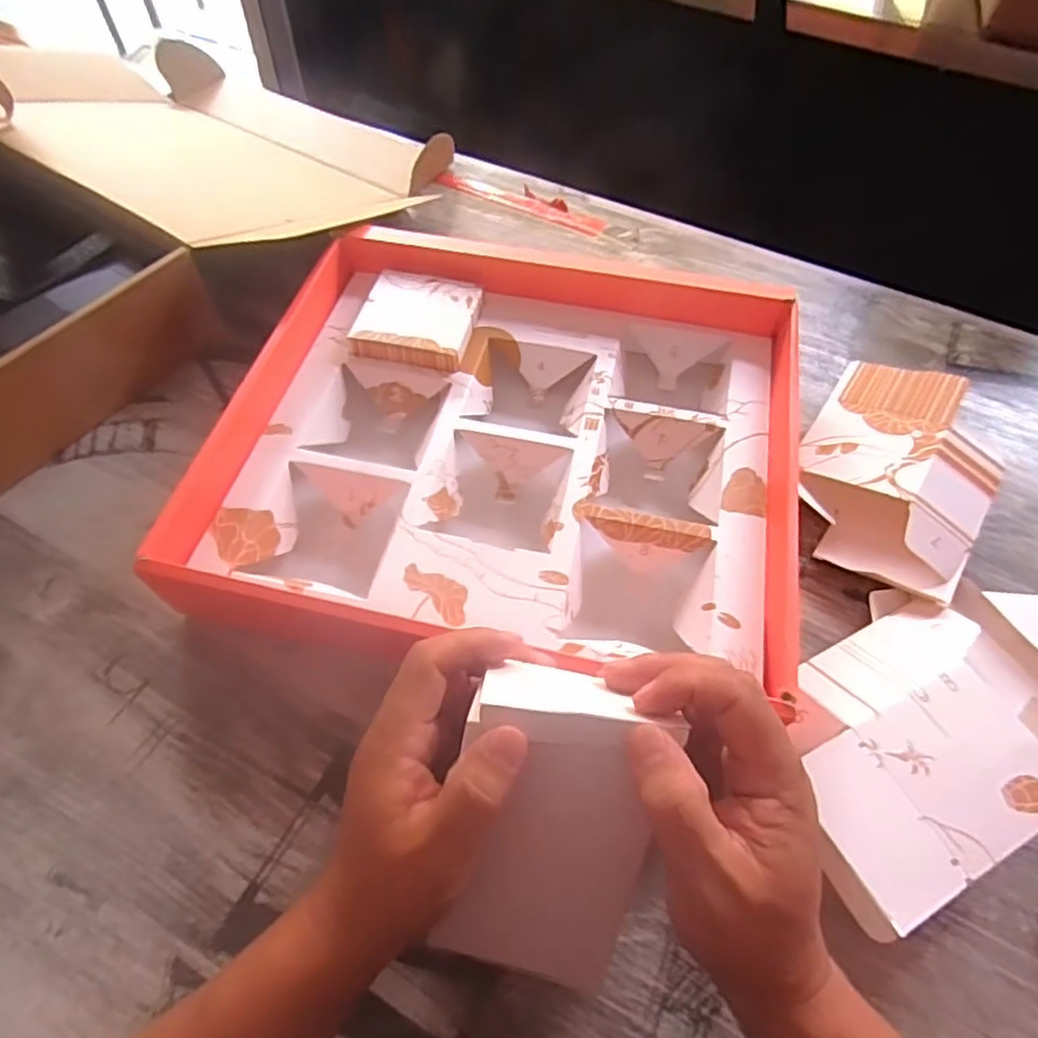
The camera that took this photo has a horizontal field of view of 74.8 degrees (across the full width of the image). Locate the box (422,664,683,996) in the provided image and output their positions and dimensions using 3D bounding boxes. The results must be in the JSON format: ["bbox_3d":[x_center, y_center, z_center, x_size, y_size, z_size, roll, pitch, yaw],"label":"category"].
[{"bbox_3d":[0.014,0.144,0.317,0.082,0.162,0.041,6,22,4],"label":"box"}]

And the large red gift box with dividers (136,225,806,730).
[{"bbox_3d":[-0.001,-0.061,0.488,0.386,0.062,0.352,8,58,5],"label":"large red gift box with dividers"}]

